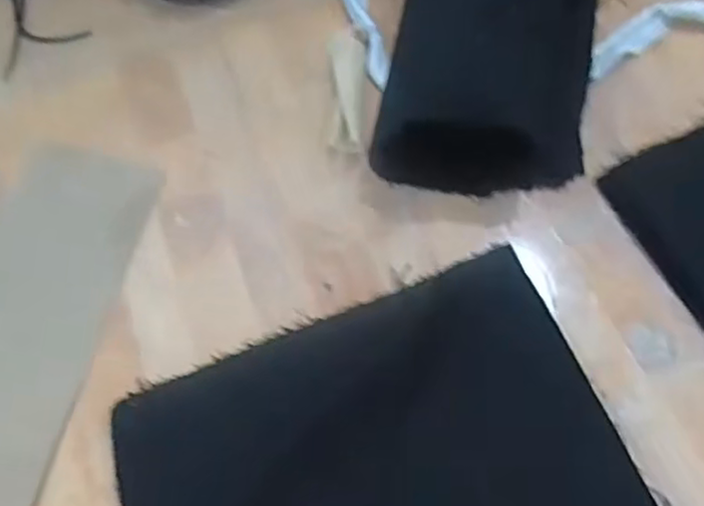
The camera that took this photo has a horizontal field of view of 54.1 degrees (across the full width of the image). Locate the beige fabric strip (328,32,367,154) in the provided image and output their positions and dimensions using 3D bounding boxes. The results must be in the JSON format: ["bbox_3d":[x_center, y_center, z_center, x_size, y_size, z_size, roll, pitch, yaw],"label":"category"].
[{"bbox_3d":[-0.003,-0.151,0.637,0.033,0.016,0.144,-3,58,2],"label":"beige fabric strip"}]

